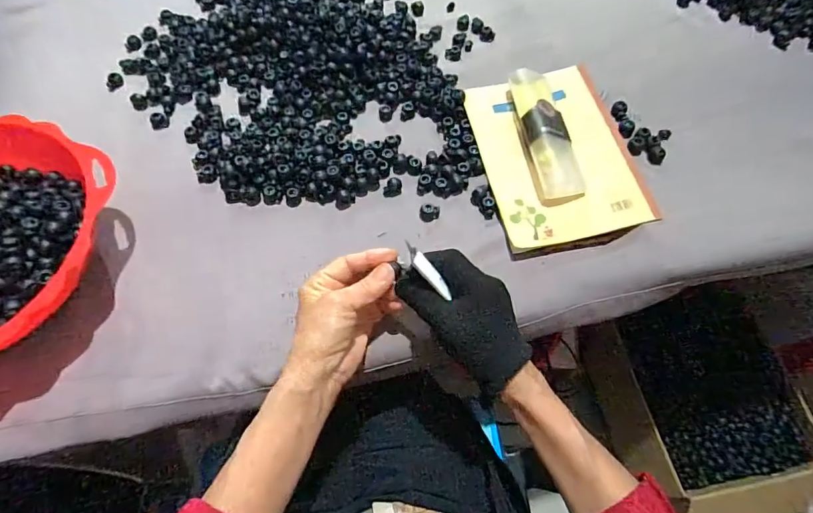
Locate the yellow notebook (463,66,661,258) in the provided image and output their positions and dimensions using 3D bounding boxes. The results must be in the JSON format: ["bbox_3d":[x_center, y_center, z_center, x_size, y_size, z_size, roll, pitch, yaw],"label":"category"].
[{"bbox_3d":[0.152,-0.108,0.473,0.144,0.019,0.213,-10,64,-1],"label":"yellow notebook"}]

